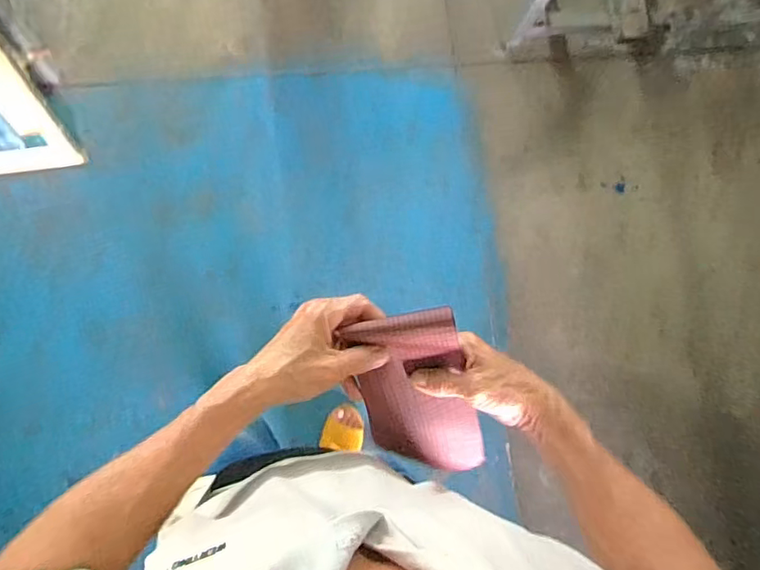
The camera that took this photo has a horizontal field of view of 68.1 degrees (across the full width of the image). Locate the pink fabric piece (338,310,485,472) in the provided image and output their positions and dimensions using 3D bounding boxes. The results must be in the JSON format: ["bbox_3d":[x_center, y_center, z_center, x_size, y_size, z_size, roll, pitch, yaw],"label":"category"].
[{"bbox_3d":[0.038,0.111,0.524,0.094,0.036,0.187,-21,118,-7],"label":"pink fabric piece"}]

